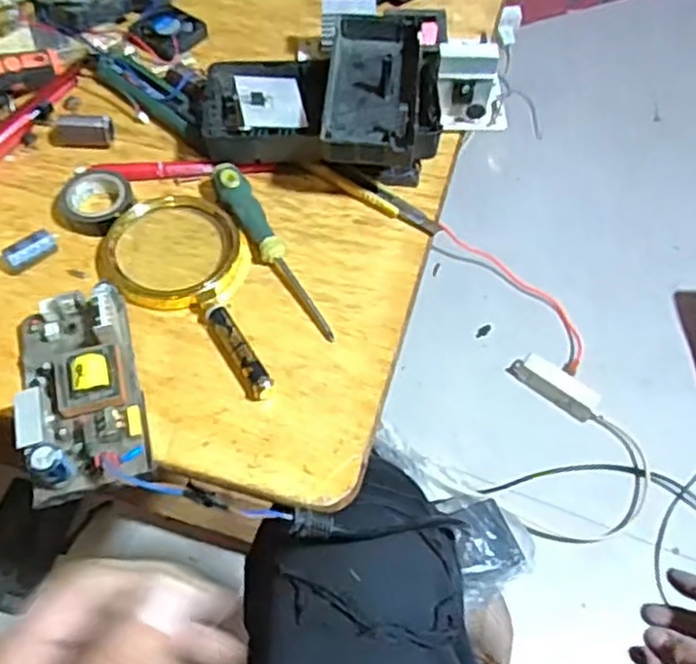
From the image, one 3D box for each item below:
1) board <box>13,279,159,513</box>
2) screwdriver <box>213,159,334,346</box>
[{"bbox_3d":[-0.159,0.032,0.430,0.067,0.034,0.124,-14,60,-9],"label":"board"},{"bbox_3d":[-0.052,-0.058,0.499,0.022,0.023,0.153,-27,63,-17],"label":"screwdriver"}]

